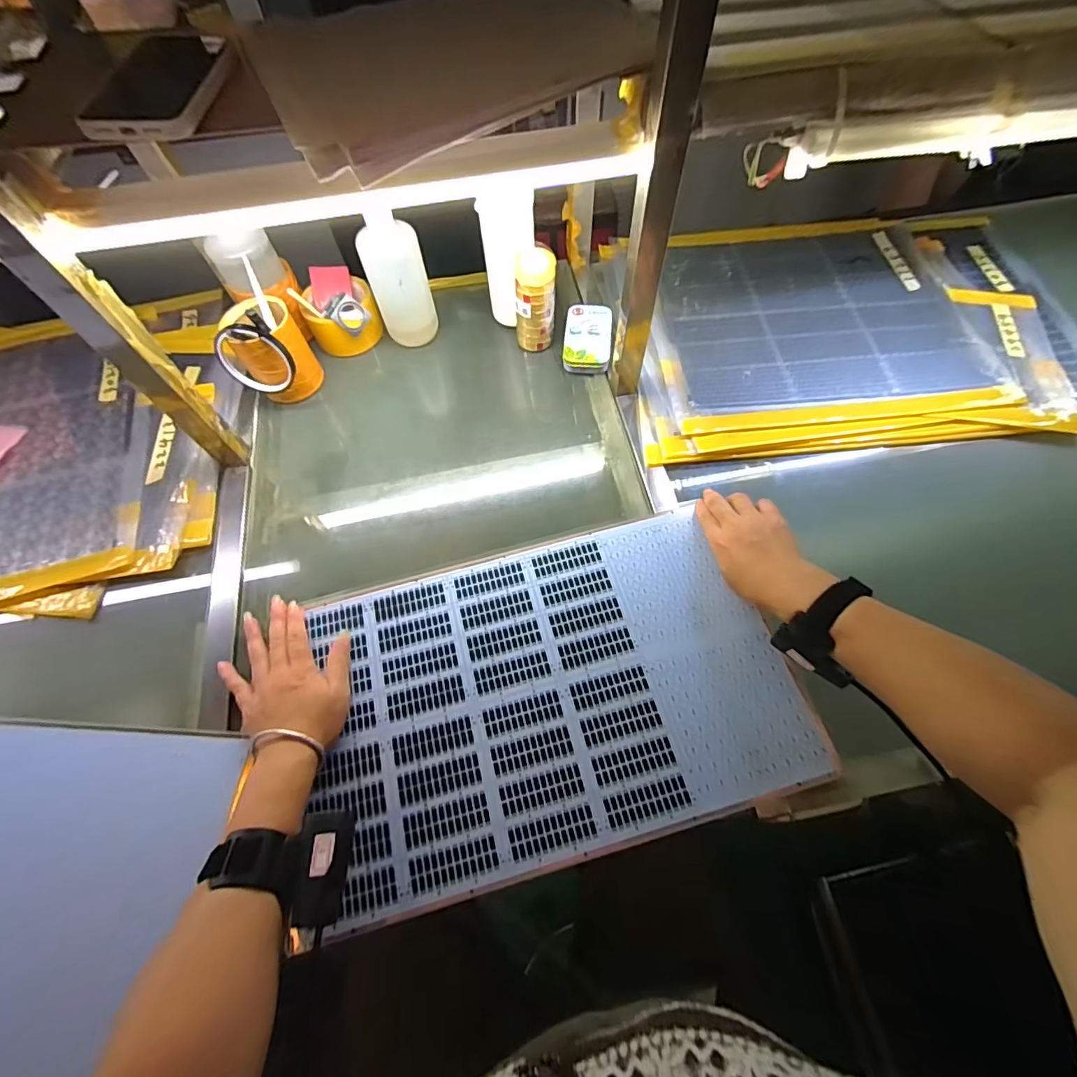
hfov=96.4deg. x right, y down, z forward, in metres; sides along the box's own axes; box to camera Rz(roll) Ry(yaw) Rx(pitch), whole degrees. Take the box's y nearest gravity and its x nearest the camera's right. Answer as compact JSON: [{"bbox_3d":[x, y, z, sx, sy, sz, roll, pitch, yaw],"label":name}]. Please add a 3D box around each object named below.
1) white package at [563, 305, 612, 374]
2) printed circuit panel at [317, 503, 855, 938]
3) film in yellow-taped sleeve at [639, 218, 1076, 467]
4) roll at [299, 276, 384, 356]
[{"bbox_3d":[0.068,-0.276,0.666,0.062,0.029,0.109,3,64,3],"label":"white package"},{"bbox_3d":[0.018,0.139,0.474,0.432,0.009,0.286,-15,65,-6],"label":"printed circuit panel"},{"bbox_3d":[0.429,-0.314,0.675,0.599,0.021,0.426,-4,64,-1],"label":"film in yellow-taped sleeve"},{"bbox_3d":[-0.266,-0.302,0.661,0.093,0.062,0.093,0,64,1],"label":"roll"}]

